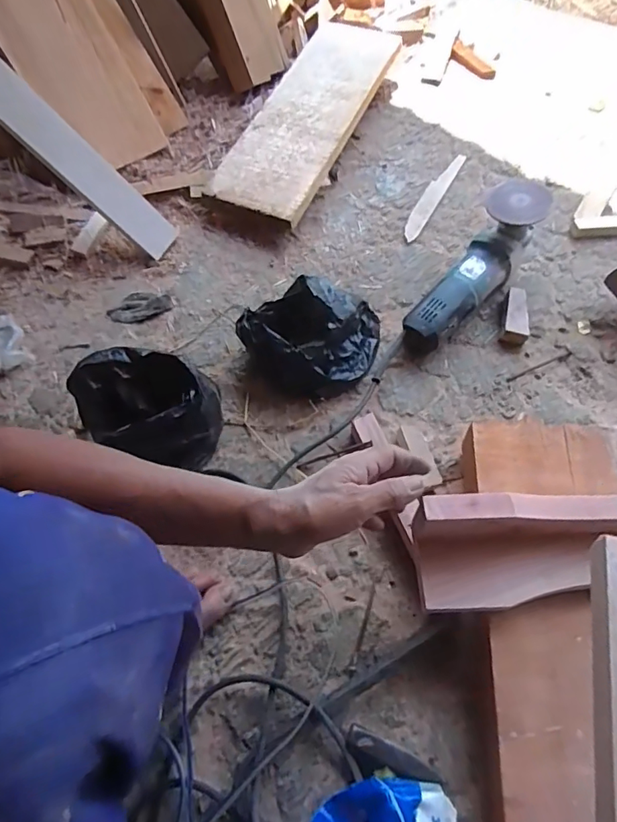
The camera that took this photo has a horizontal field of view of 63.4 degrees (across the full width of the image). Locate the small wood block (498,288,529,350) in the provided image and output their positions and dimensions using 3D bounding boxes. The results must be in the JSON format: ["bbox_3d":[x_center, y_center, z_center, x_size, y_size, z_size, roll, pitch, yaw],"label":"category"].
[{"bbox_3d":[0.296,-0.133,0.711,0.033,0.029,0.086,14,62,11],"label":"small wood block"}]

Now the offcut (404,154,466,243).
[{"bbox_3d":[0.214,-0.372,0.862,0.033,0.008,0.230,25,65,17],"label":"offcut"}]

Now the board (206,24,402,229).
[{"bbox_3d":[0.004,-0.541,0.893,0.182,0.024,0.500,23,69,13],"label":"board"}]

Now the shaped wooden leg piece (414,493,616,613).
[{"bbox_3d":[0.264,0.123,0.452,0.320,0.067,0.086,-3,60,2],"label":"shaped wooden leg piece"}]

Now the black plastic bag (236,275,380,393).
[{"bbox_3d":[0.003,-0.103,0.675,0.169,0.091,0.146,18,63,13],"label":"black plastic bag"}]

